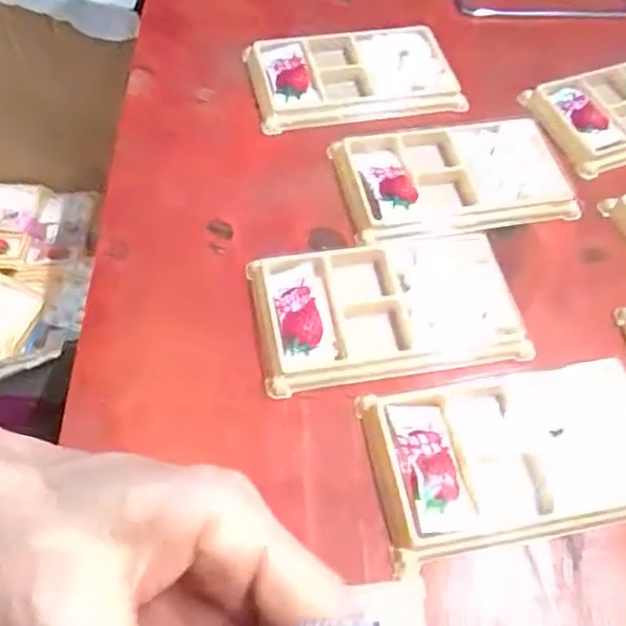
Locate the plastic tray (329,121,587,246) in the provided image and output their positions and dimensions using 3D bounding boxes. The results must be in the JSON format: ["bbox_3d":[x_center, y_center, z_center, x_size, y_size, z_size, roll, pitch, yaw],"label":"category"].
[{"bbox_3d":[0.086,-0.083,0.379,0.134,0.009,0.078,-8,60,-8],"label":"plastic tray"}]

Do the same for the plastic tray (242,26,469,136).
[{"bbox_3d":[0.027,-0.162,0.423,0.135,0.011,0.076,-9,60,-9],"label":"plastic tray"}]

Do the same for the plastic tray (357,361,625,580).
[{"bbox_3d":[0.097,0.066,0.294,0.137,0.009,0.076,-9,60,-9],"label":"plastic tray"}]

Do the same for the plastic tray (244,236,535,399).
[{"bbox_3d":[0.038,-0.003,0.328,0.134,0.015,0.074,-8,60,-8],"label":"plastic tray"}]

